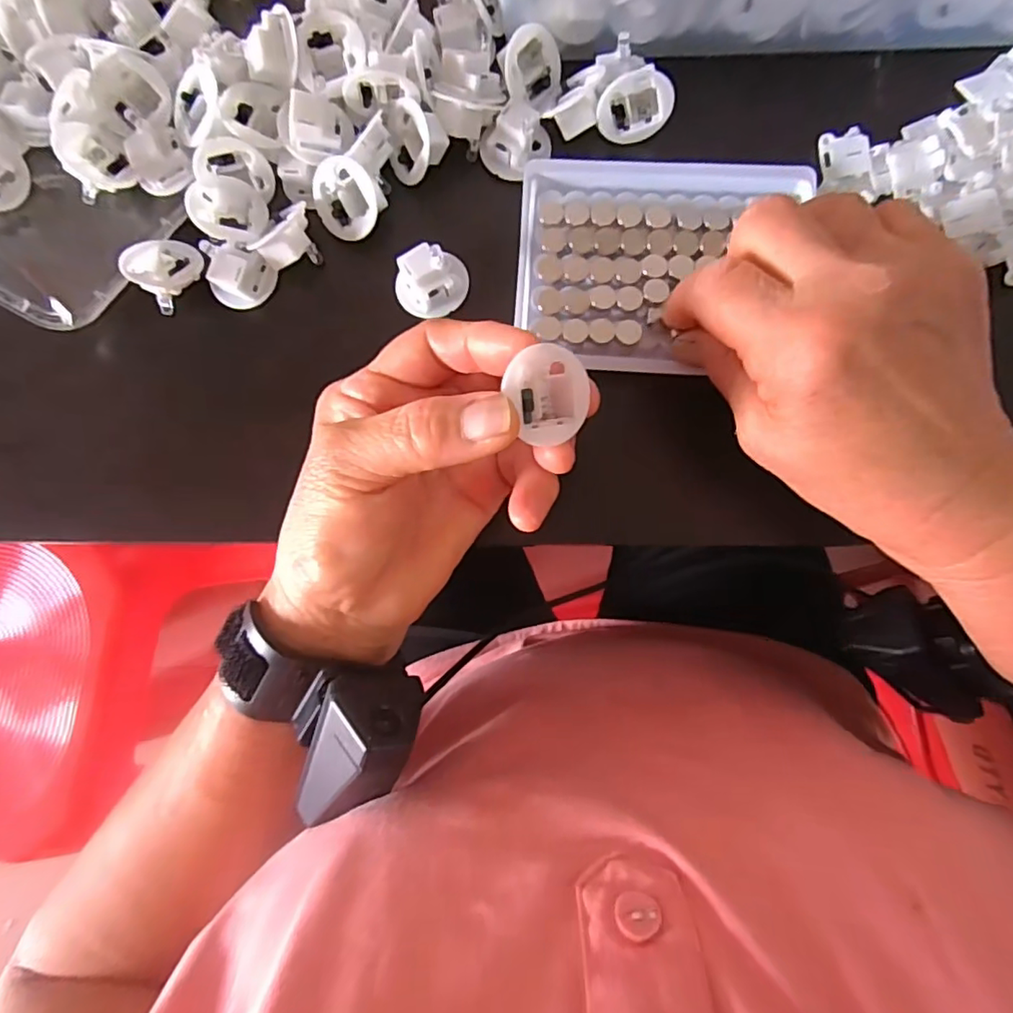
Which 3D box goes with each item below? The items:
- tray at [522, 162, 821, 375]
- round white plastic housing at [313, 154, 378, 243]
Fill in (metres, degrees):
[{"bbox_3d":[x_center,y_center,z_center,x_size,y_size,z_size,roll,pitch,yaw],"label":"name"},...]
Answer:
[{"bbox_3d":[0.066,-0.111,0.262,0.121,0.014,0.104,7,84,4],"label":"tray"},{"bbox_3d":[-0.071,-0.141,0.266,0.031,0.014,0.034,-32,102,36],"label":"round white plastic housing"}]

